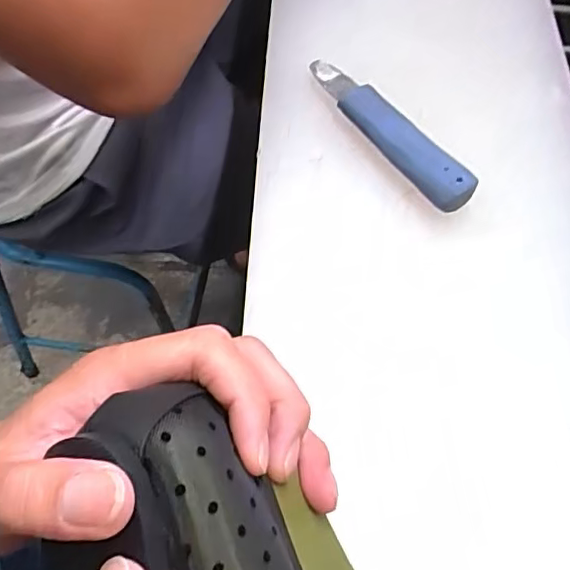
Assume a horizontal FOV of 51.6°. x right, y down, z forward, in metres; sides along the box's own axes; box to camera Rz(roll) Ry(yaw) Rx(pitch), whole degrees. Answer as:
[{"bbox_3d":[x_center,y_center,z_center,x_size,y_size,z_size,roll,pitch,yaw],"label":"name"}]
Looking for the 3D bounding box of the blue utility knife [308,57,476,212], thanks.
[{"bbox_3d":[0.067,-0.110,0.409,0.034,0.021,0.154,-31,67,-20],"label":"blue utility knife"}]

